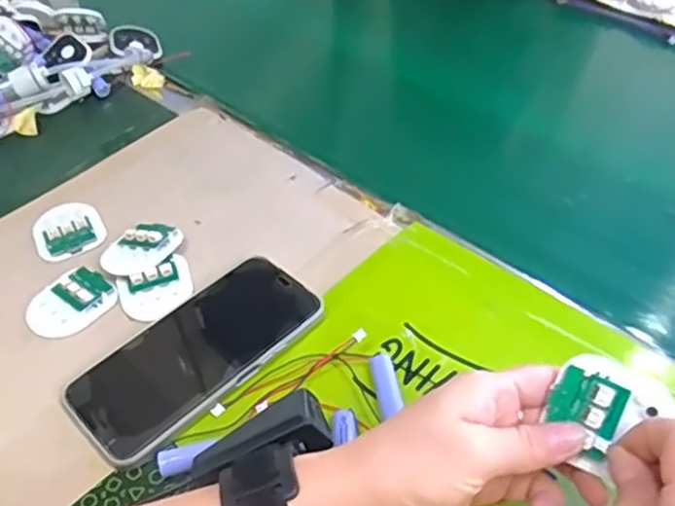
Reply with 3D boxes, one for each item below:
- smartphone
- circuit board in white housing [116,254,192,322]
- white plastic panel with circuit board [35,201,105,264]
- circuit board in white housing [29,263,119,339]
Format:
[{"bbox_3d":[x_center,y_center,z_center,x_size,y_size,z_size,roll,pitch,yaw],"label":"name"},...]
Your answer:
[{"bbox_3d":[-0.089,0.062,0.432,0.160,0.014,0.077,-35,53,-28],"label":"smartphone"},{"bbox_3d":[-0.125,0.025,0.473,0.053,0.011,0.044,-25,49,-20],"label":"circuit board in white housing"},{"bbox_3d":[-0.207,-0.018,0.521,0.048,0.008,0.061,-19,47,-16],"label":"white plastic panel with circuit board"},{"bbox_3d":[-0.182,0.033,0.467,0.046,0.006,0.061,21,50,22],"label":"circuit board in white housing"}]

